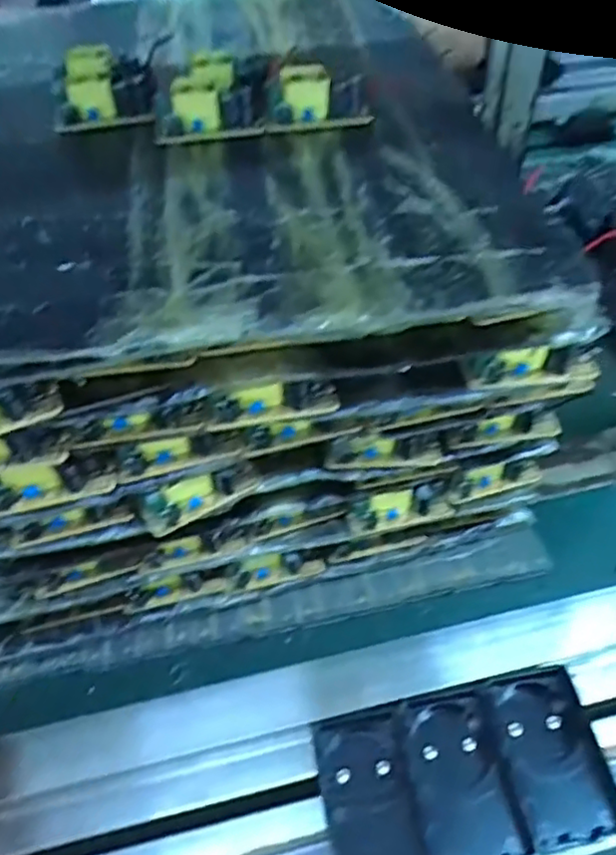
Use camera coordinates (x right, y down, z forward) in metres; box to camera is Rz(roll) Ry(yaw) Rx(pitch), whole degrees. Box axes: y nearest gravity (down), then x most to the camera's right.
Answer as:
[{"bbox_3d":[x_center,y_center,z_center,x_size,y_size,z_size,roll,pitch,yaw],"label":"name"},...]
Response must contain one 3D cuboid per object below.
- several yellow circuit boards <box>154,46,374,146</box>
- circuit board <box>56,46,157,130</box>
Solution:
[{"bbox_3d":[-0.029,-0.206,0.399,0.121,0.027,0.063,-5,48,0],"label":"several yellow circuit boards"},{"bbox_3d":[-0.129,-0.219,0.418,0.058,0.027,0.063,-8,48,-3],"label":"circuit board"}]

